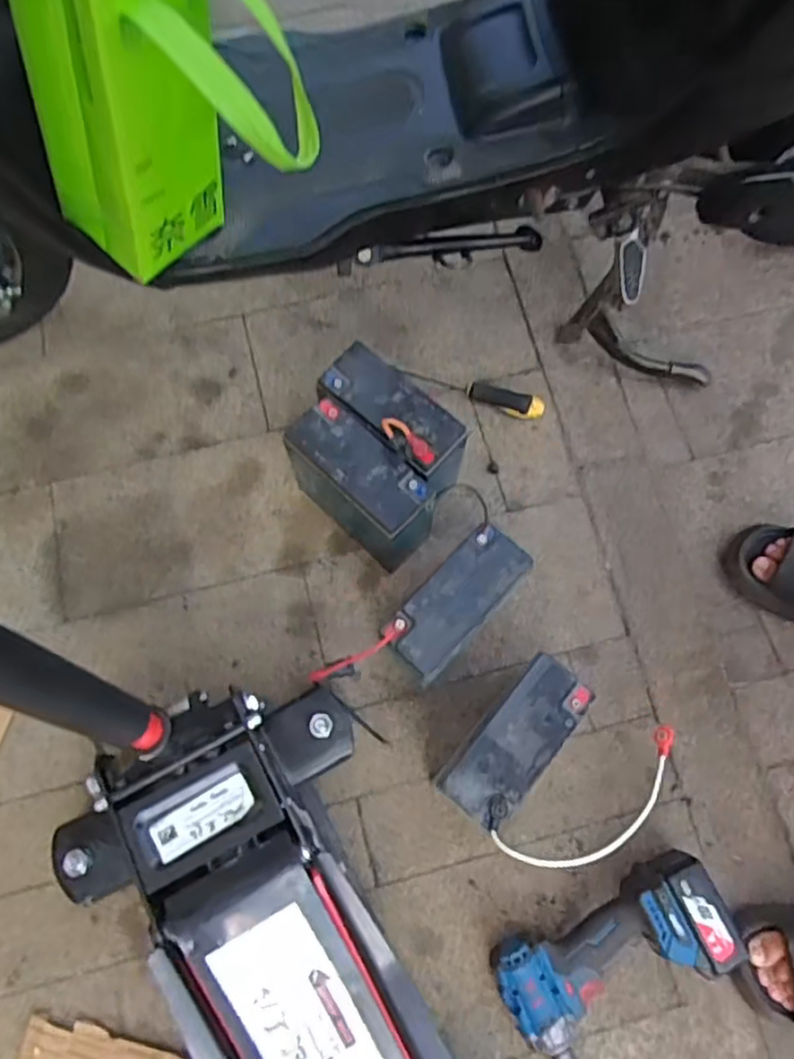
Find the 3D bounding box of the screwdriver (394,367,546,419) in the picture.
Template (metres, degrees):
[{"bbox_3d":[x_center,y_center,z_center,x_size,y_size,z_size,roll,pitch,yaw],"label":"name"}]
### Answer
[{"bbox_3d":[0.104,-0.202,0.998,0.214,0.026,0.032,21,73,7],"label":"screwdriver"}]

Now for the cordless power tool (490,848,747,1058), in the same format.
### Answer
[{"bbox_3d":[0.312,0.599,0.709,0.246,0.070,0.472,-28,73,-8],"label":"cordless power tool"}]

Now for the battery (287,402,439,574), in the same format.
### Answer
[{"bbox_3d":[-0.040,-0.053,0.856,0.175,0.171,0.087,41,76,13],"label":"battery"}]

